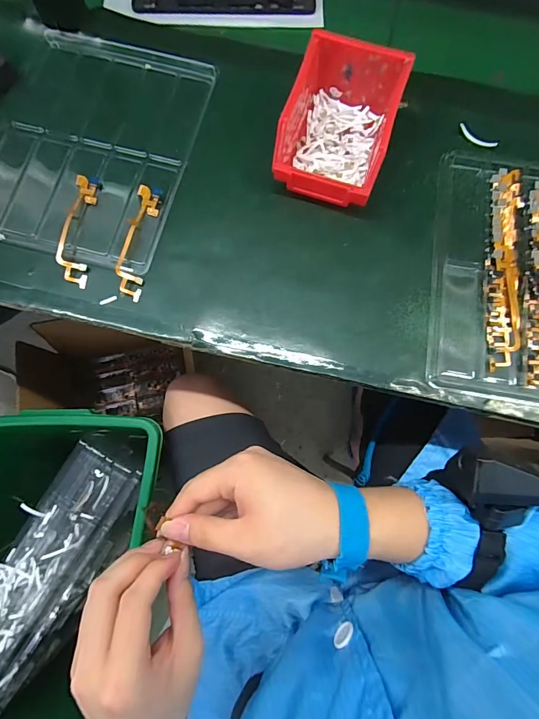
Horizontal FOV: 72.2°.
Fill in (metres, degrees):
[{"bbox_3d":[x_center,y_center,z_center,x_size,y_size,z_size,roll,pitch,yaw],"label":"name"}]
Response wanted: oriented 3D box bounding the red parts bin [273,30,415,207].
[{"bbox_3d":[0.075,-0.247,0.395,0.103,0.075,0.144,18,76,5],"label":"red parts bin"}]

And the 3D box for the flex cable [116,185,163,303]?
[{"bbox_3d":[-0.141,-0.128,0.395,0.028,0.009,0.132,7,75,2],"label":"flex cable"}]

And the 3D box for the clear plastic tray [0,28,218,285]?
[{"bbox_3d":[-0.203,-0.254,0.430,0.226,0.013,0.288,16,75,4],"label":"clear plastic tray"}]

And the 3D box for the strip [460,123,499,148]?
[{"bbox_3d":[0.243,-0.260,0.432,0.049,0.009,0.009,32,77,8],"label":"strip"}]

